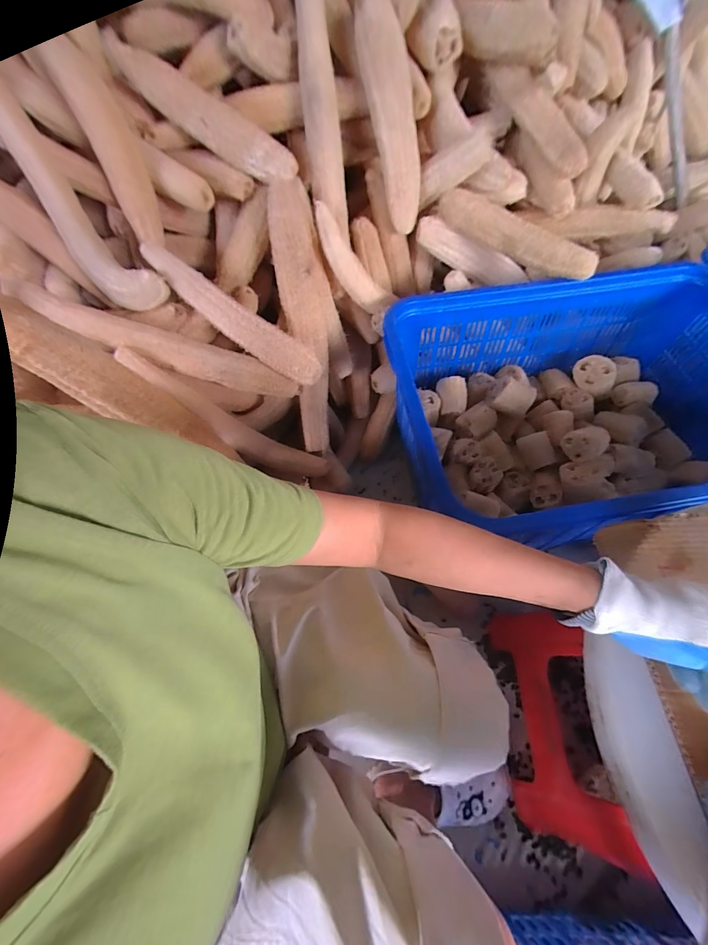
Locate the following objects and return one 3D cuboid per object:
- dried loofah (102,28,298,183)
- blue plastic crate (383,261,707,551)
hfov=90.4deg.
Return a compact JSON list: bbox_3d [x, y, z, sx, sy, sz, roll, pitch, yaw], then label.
[{"bbox_3d":[-0.287,-0.698,0.688,0.357,0.068,0.073,19,57,-23],"label":"dried loofah"},{"bbox_3d":[0.524,-0.136,0.809,0.843,0.334,0.567,-9,60,-4],"label":"blue plastic crate"}]

